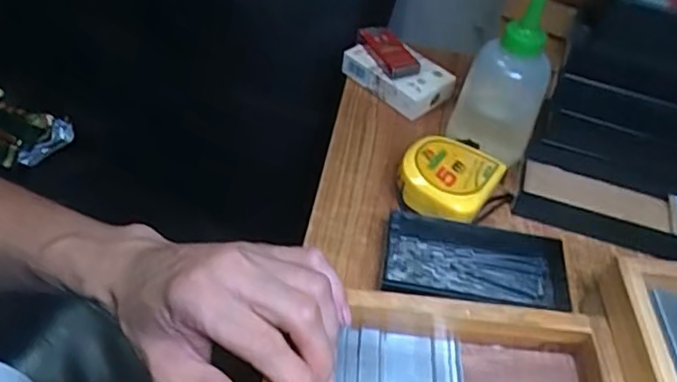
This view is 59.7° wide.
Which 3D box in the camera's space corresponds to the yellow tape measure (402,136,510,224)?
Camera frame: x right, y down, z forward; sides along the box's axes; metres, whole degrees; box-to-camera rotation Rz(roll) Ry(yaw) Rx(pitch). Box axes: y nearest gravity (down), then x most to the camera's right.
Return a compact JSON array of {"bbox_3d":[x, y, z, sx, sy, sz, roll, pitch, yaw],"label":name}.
[{"bbox_3d":[0.081,-0.007,0.436,0.062,0.034,0.064,30,51,20],"label":"yellow tape measure"}]

